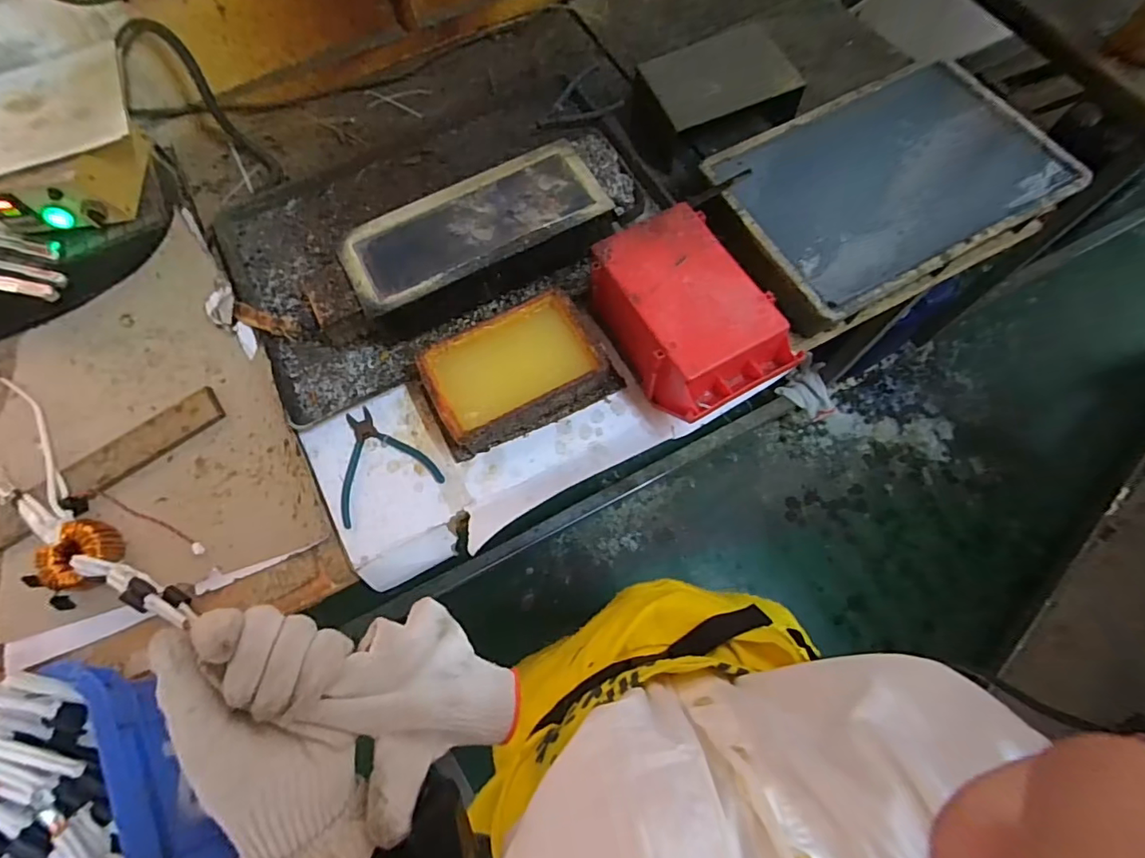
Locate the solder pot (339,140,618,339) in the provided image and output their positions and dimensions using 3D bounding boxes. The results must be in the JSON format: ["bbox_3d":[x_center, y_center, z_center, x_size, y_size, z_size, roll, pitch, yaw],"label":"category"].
[{"bbox_3d":[-0.121,-0.248,0.705,0.343,0.093,0.172,-25,71,-7],"label":"solder pot"}]

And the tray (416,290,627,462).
[{"bbox_3d":[-0.067,-0.074,0.643,0.237,0.069,0.139,-27,71,-7],"label":"tray"}]

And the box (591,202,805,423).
[{"bbox_3d":[0.134,-0.130,0.622,0.147,0.113,0.231,-28,72,-8],"label":"box"}]

